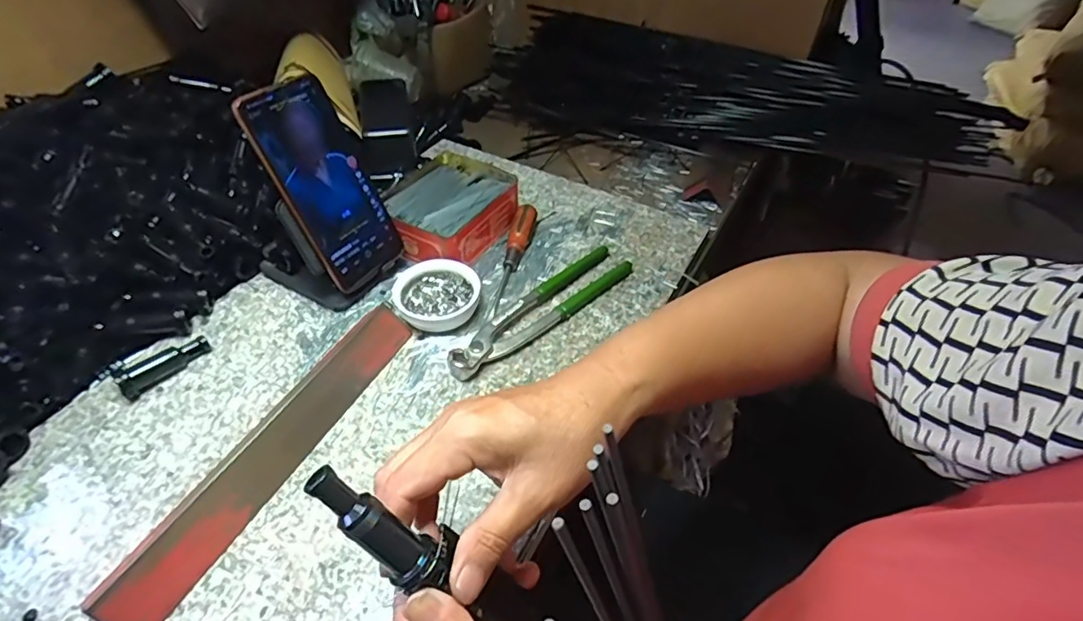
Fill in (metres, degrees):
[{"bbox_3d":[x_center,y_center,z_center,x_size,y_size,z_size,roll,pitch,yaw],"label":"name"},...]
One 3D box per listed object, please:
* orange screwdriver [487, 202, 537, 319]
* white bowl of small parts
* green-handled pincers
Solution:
[{"bbox_3d":[-0.028,-0.050,0.520,0.022,0.027,0.138,9,47,8],"label":"orange screwdriver"},{"bbox_3d":[-0.092,-0.015,0.484,0.073,0.024,0.065,-16,49,-15],"label":"white bowl of small parts"},{"bbox_3d":[0.002,-0.005,0.482,0.202,0.019,0.040,-35,56,-29],"label":"green-handled pincers"}]

